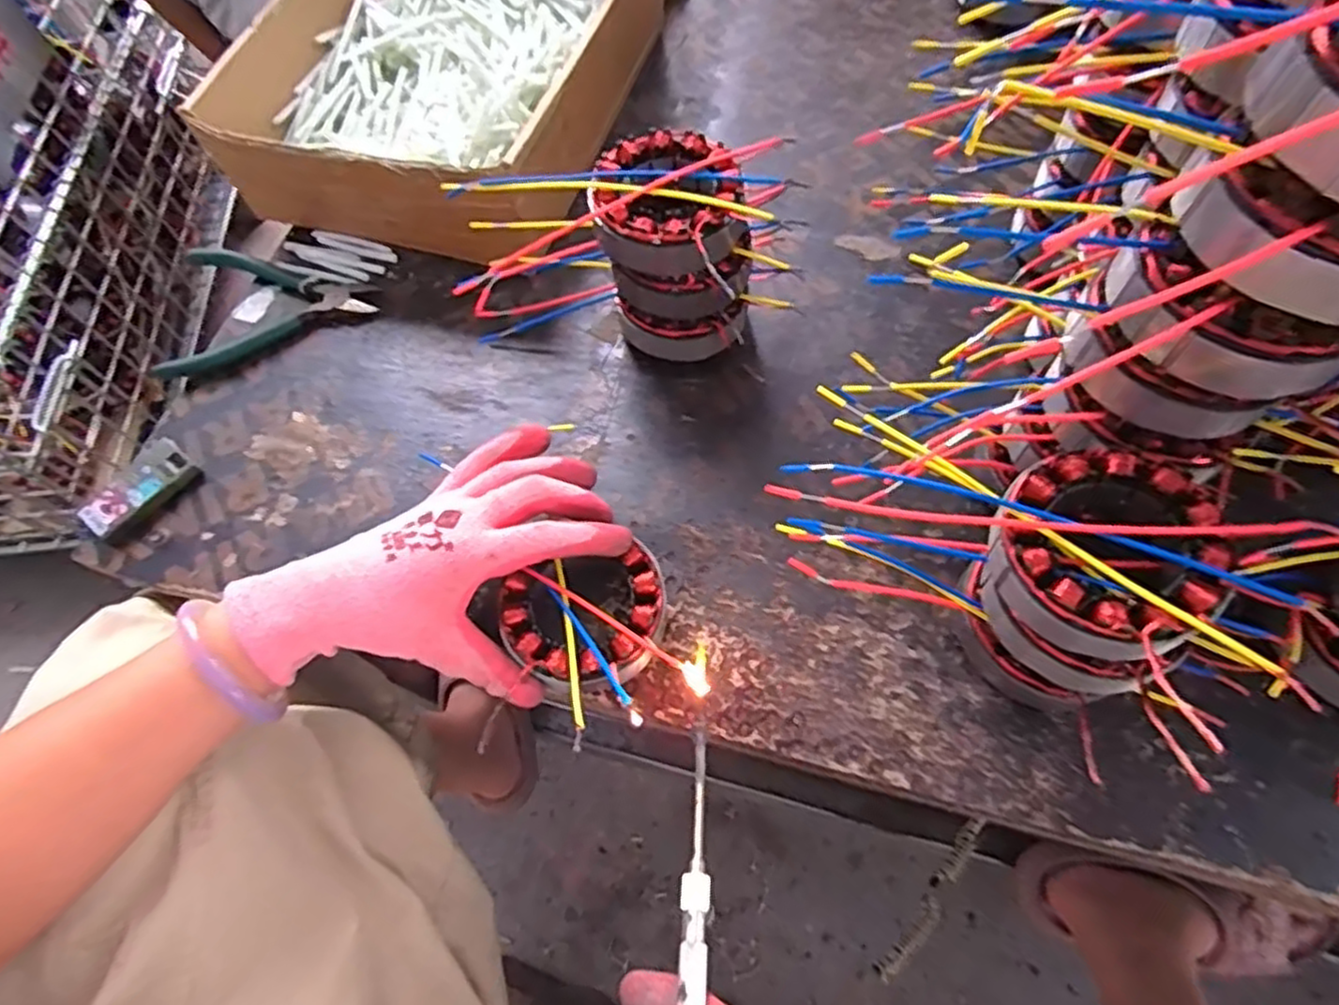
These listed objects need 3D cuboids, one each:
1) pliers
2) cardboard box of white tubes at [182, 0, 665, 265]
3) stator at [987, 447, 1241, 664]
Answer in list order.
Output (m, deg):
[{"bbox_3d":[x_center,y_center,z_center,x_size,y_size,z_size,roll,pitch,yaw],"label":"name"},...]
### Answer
[{"bbox_3d":[-0.298,-0.157,0.527,0.148,0.012,0.116,-19,64,-6],"label":"pliers"},{"bbox_3d":[-0.162,-0.341,0.562,0.243,0.095,0.324,12,65,10],"label":"cardboard box of white tubes"},{"bbox_3d":[0.182,0.021,0.305,0.084,0.039,0.083,-2,64,4],"label":"stator"}]

